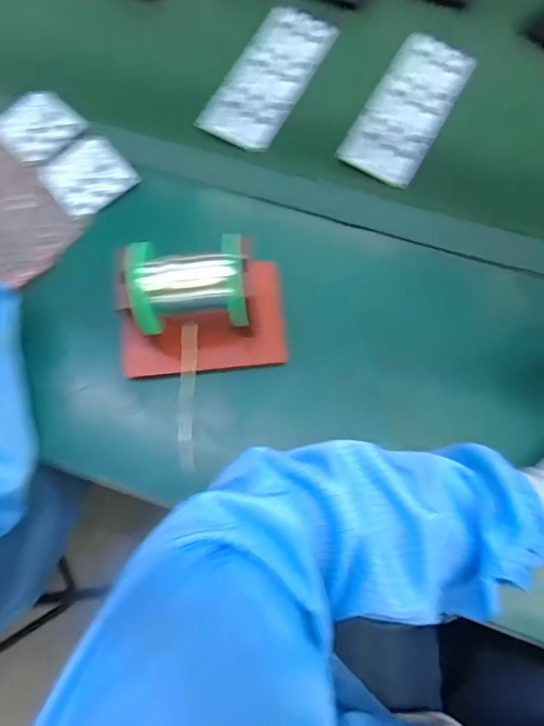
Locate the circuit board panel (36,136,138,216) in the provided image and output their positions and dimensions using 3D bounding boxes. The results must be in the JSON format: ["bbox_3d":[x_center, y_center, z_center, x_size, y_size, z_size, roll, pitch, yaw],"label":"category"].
[{"bbox_3d":[-0.188,-0.192,0.443,0.076,0.006,0.083,-38,75,-14],"label":"circuit board panel"}]

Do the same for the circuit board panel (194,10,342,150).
[{"bbox_3d":[-0.002,-0.332,0.503,0.088,0.004,0.217,23,71,7],"label":"circuit board panel"}]

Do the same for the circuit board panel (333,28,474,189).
[{"bbox_3d":[0.152,-0.288,0.487,0.084,0.005,0.217,27,72,8],"label":"circuit board panel"}]

